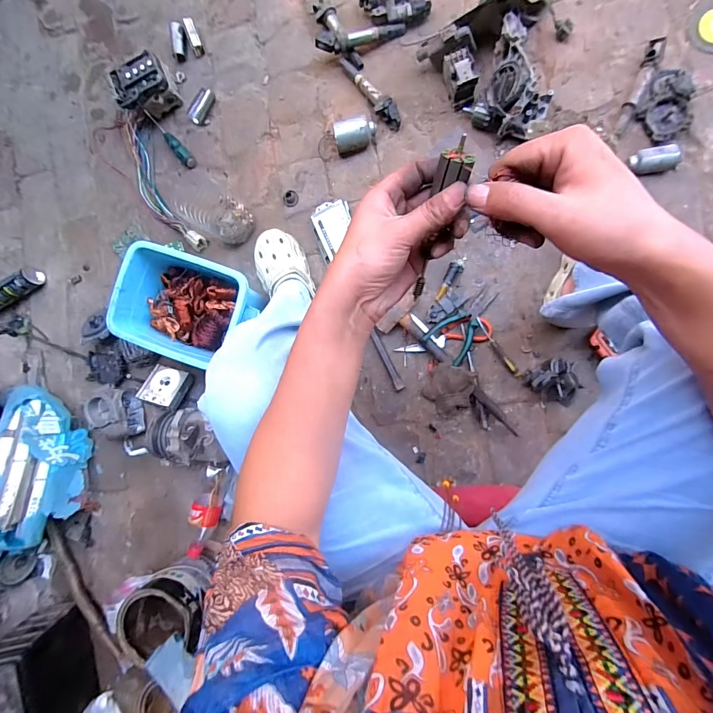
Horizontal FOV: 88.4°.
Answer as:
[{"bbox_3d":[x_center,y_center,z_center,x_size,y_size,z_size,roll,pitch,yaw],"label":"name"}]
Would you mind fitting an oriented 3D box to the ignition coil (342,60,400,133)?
[{"bbox_3d":[0.033,-0.569,0.790,0.043,0.033,0.181,-41,84,8],"label":"ignition coil"}]

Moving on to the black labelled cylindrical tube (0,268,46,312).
[{"bbox_3d":[-0.910,-0.154,0.945,0.238,0.049,0.063,-34,86,9],"label":"black labelled cylindrical tube"}]

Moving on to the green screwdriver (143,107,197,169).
[{"bbox_3d":[-0.442,-0.513,0.862,0.027,0.022,0.176,-43,83,8],"label":"green screwdriver"}]

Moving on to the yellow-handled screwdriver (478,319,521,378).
[{"bbox_3d":[0.285,-0.019,0.742,0.014,0.015,0.143,-34,85,9],"label":"yellow-handled screwdriver"}]

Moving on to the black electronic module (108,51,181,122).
[{"bbox_3d":[-0.476,-0.608,0.829,0.118,0.093,0.087,-19,88,10],"label":"black electronic module"}]

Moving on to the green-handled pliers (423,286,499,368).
[{"bbox_3d":[0.226,-0.070,0.752,0.088,0.030,0.169,44,97,7],"label":"green-handled pliers"}]

